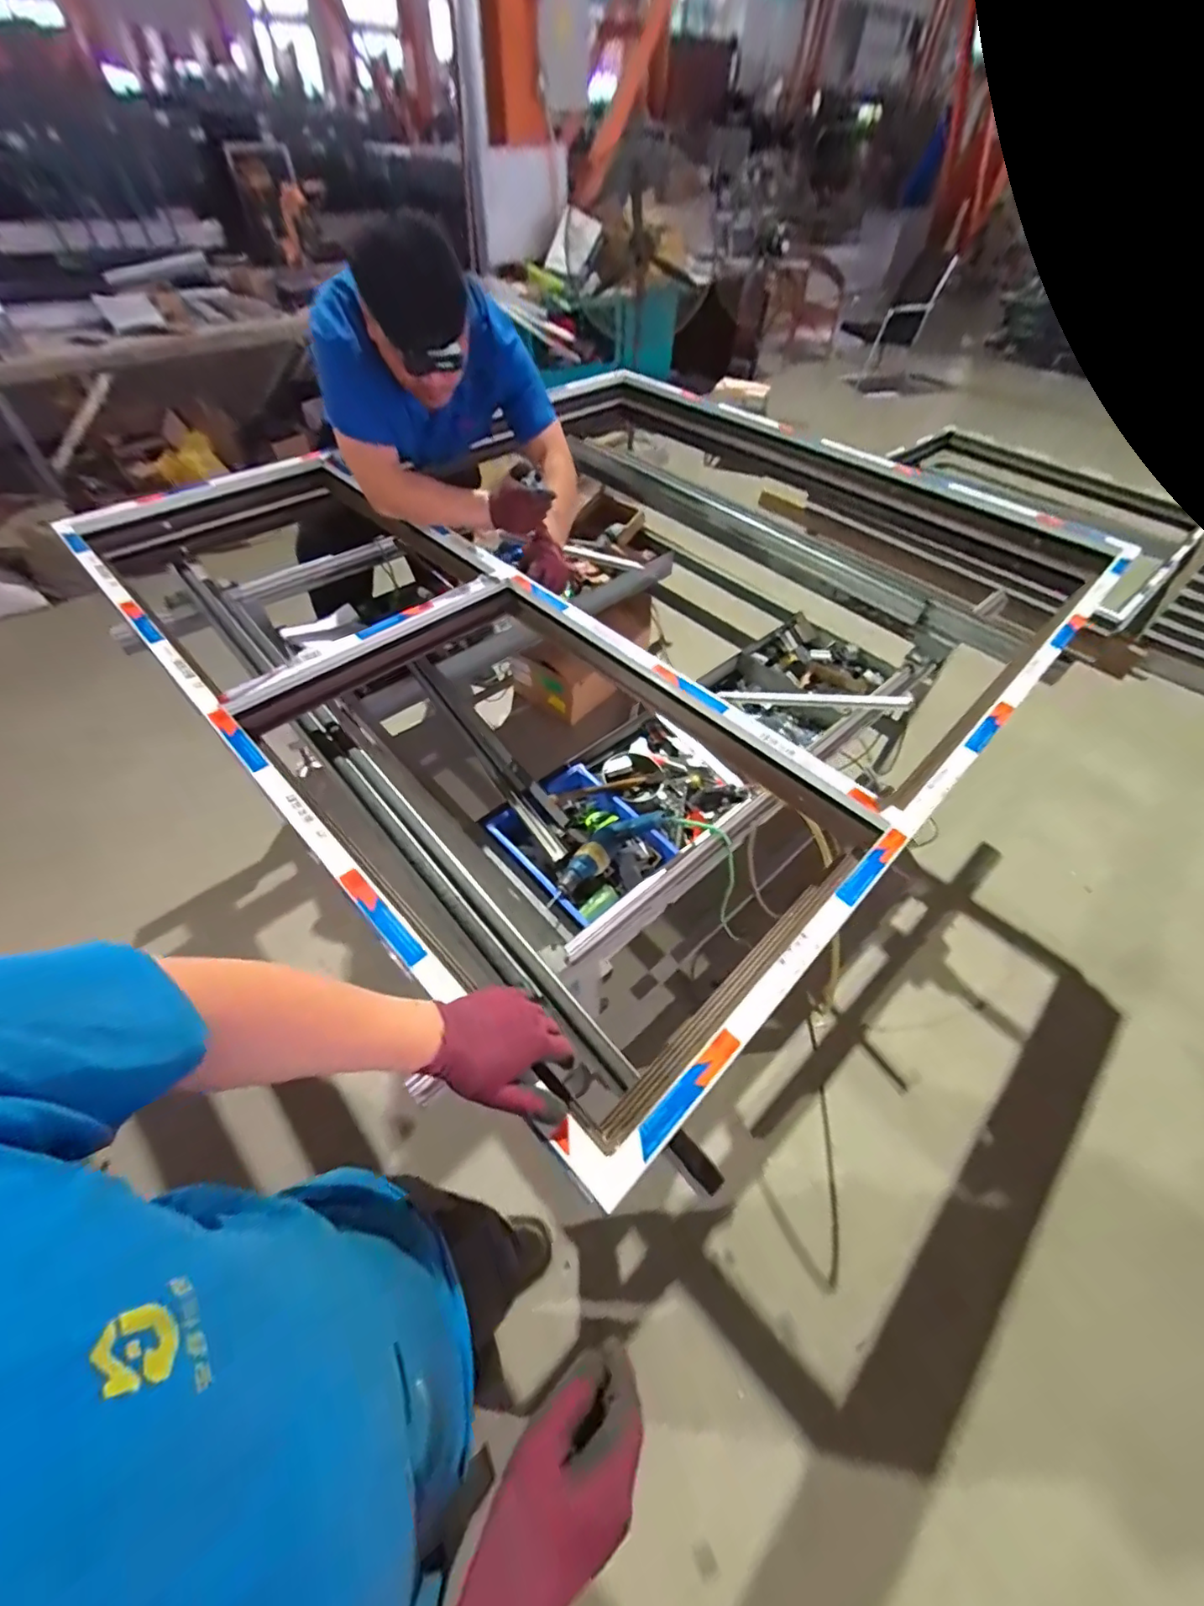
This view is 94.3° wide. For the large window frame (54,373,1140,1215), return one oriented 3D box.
[{"bbox_3d":[0.076,-0.606,1.313,1.904,0.106,1.698,-37,62,-28],"label":"large window frame"}]

